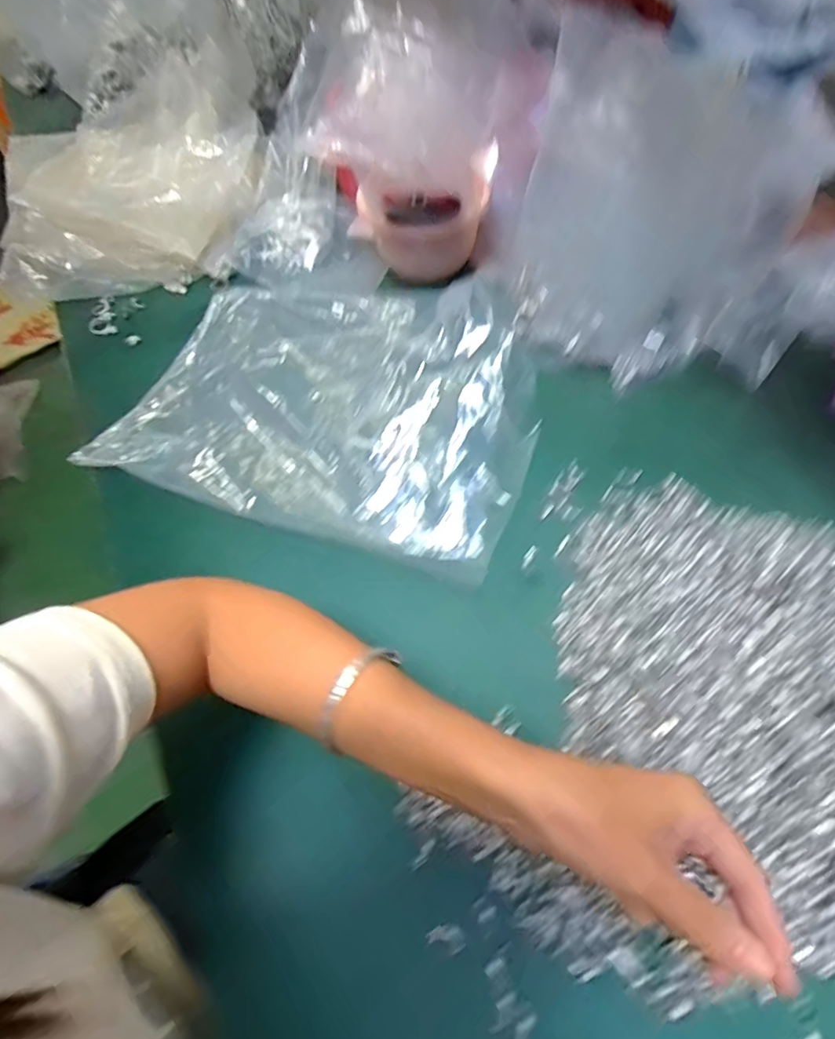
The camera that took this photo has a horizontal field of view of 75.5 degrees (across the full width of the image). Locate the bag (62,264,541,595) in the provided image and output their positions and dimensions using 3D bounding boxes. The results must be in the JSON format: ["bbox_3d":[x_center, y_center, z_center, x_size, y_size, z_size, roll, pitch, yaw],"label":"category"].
[{"bbox_3d":[-0.087,-0.116,0.494,0.385,0.123,0.246,17,63,14],"label":"bag"}]

